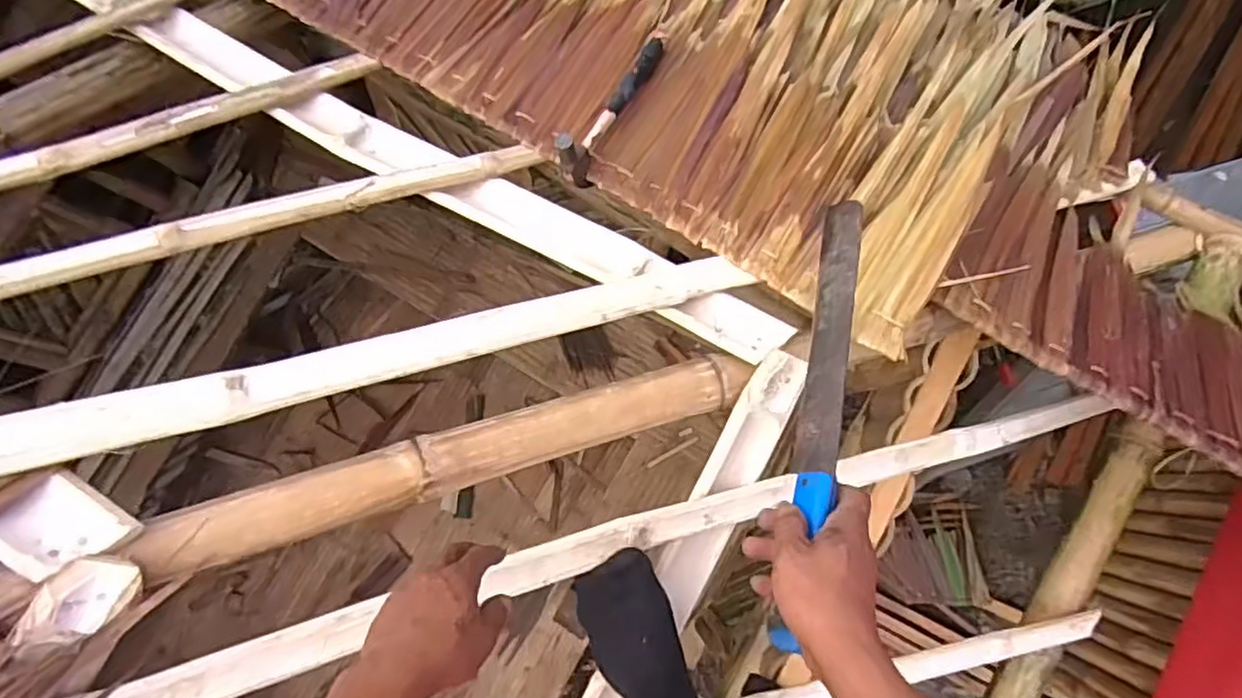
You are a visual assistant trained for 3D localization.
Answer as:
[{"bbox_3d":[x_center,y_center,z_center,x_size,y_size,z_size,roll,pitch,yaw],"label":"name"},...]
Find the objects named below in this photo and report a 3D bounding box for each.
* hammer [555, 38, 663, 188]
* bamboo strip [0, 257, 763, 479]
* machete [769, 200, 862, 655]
[{"bbox_3d":[-0.007,-0.308,0.862,0.034,0.081,0.244,27,65,8],"label":"hammer"},{"bbox_3d":[-0.207,0.007,0.656,0.756,0.035,0.056,-16,80,-24],"label":"bamboo strip"},{"bbox_3d":[0.156,0.039,0.531,0.025,0.044,0.363,11,68,6],"label":"machete"}]

